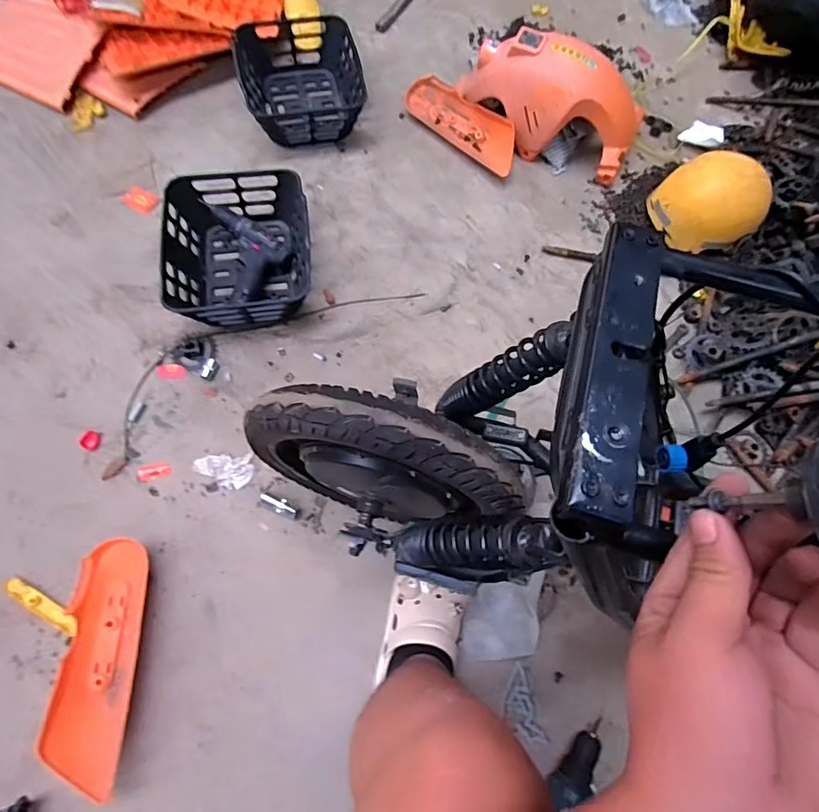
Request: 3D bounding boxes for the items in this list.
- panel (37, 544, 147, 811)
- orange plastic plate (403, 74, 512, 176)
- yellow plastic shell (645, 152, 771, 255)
[{"bbox_3d":[-0.445,0.360,0.709,0.103,0.050,0.323,-1,67,-4],"label":"panel"},{"bbox_3d":[0.126,-0.677,1.178,0.119,0.042,0.346,-46,75,6],"label":"orange plastic plate"},{"bbox_3d":[0.640,-0.429,1.049,0.215,0.141,0.190,40,72,11],"label":"yellow plastic shell"}]

